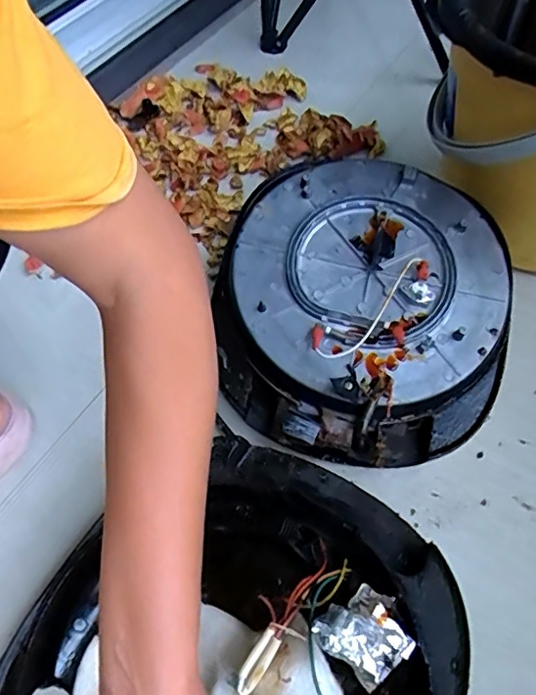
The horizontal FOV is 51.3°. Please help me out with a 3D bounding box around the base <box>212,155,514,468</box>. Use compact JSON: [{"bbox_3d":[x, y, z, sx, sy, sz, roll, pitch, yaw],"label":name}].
[{"bbox_3d":[0.095,-0.040,0.561,0.273,0.124,0.294,-2,57,3],"label":"base"}]

